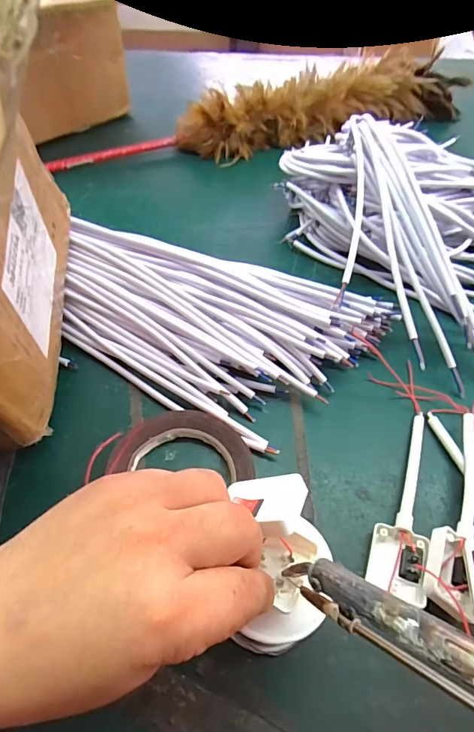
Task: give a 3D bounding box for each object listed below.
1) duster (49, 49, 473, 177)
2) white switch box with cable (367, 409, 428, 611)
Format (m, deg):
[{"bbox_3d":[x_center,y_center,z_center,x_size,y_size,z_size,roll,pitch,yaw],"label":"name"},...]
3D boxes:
[{"bbox_3d":[0.060,-0.390,0.647,0.691,0.077,0.089,-18,55,-14],"label":"duster"},{"bbox_3d":[0.127,0.094,0.313,0.037,0.025,0.147,17,54,12],"label":"white switch box with cable"}]

